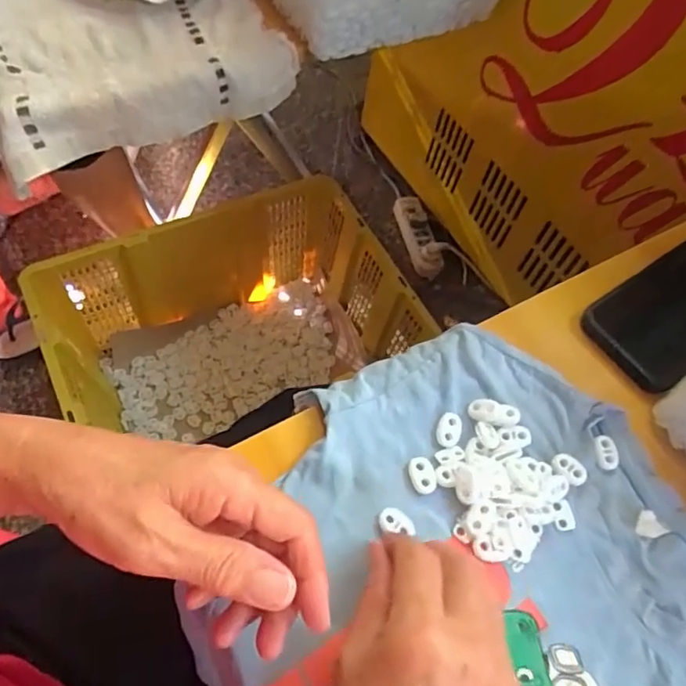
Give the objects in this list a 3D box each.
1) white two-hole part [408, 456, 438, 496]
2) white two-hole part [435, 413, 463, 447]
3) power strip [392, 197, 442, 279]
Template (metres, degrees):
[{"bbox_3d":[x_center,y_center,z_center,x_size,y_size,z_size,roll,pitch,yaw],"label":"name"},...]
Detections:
[{"bbox_3d":[0.050,0.083,0.338,0.017,0.005,0.022,-3,62,-8],"label":"white two-hole part"},{"bbox_3d":[0.070,0.057,0.353,0.016,0.005,0.023,21,61,4],"label":"white two-hole part"},{"bbox_3d":[0.156,-0.222,1.120,0.056,0.050,0.189,-12,60,-10],"label":"power strip"}]

